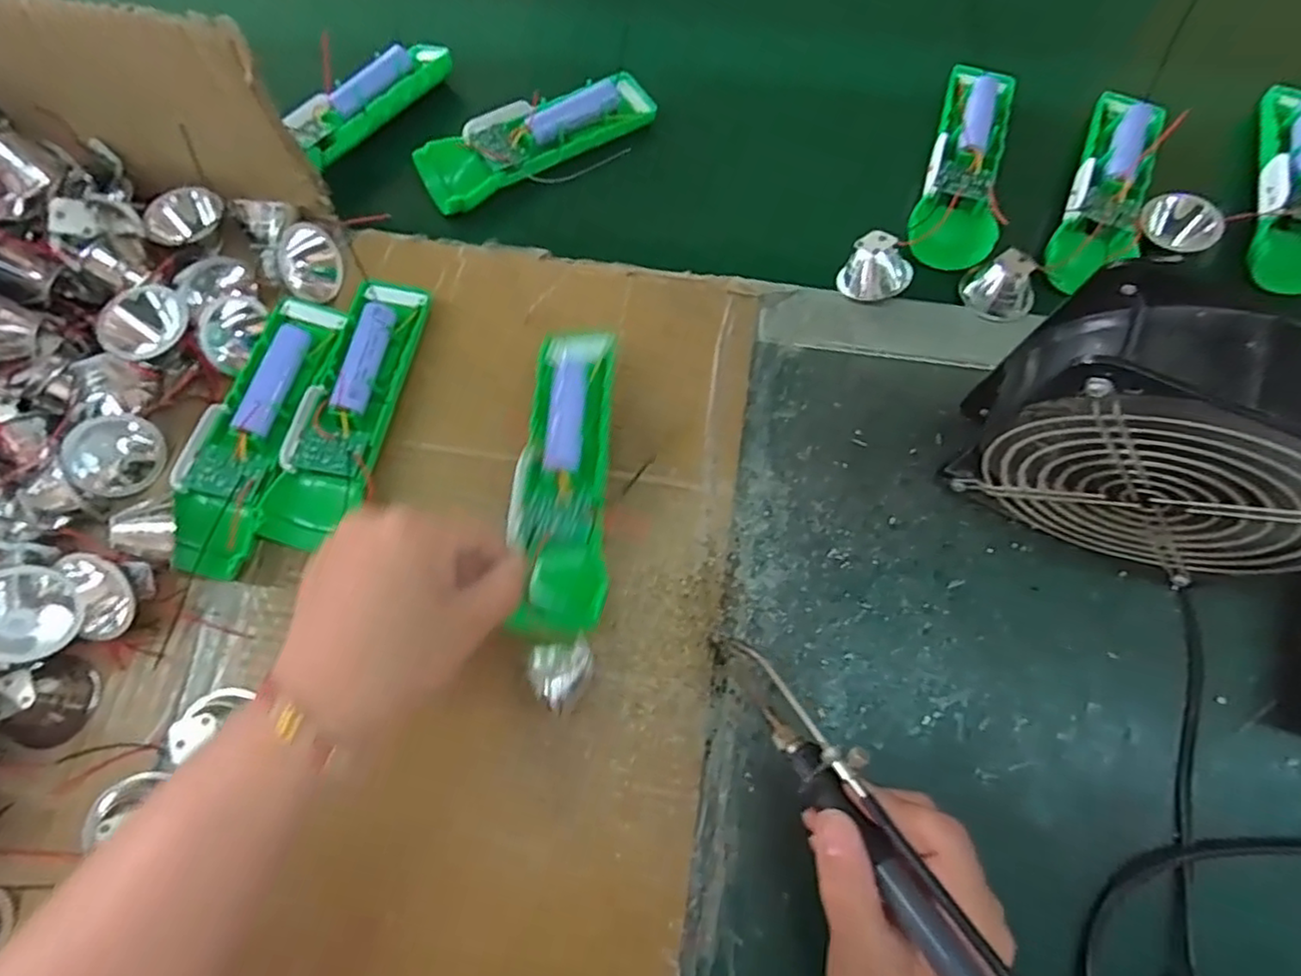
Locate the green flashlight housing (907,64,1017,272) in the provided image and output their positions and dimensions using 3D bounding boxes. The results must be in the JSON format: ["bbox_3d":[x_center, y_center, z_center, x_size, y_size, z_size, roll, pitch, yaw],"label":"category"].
[{"bbox_3d":[0.198,-0.202,0.419,0.050,0.032,0.139,15,73,5],"label":"green flashlight housing"}]

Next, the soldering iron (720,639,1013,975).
[{"bbox_3d":[0.088,0.138,0.261,0.022,0.024,0.196,-30,53,-9],"label":"soldering iron"}]

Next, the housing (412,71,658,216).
[{"bbox_3d":[-0.075,-0.231,0.435,0.154,0.029,0.048,-30,75,-9],"label":"housing"}]

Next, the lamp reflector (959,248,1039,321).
[{"bbox_3d":[0.208,-0.120,0.396,0.033,0.028,0.034,0,72,0],"label":"lamp reflector"}]

